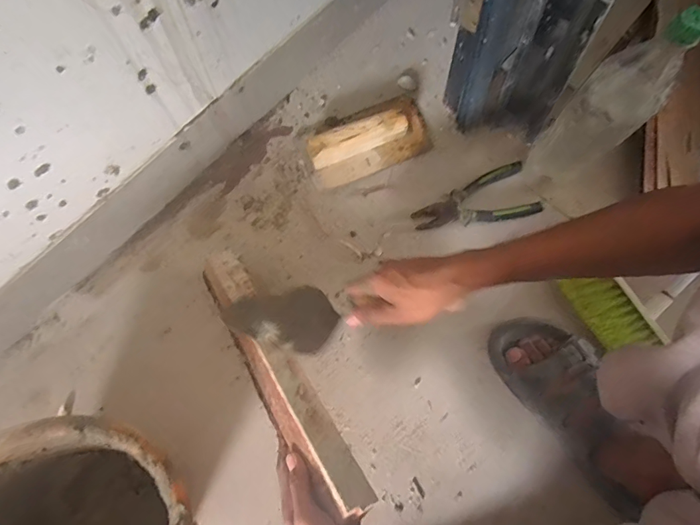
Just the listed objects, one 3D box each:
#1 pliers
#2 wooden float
[{"bbox_3d":[0.181,-0.089,0.609,0.180,0.026,0.078,-15,76,-4],"label":"pliers"},{"bbox_3d":[0.027,-0.192,0.623,0.190,0.052,0.103,-23,76,-6],"label":"wooden float"}]

